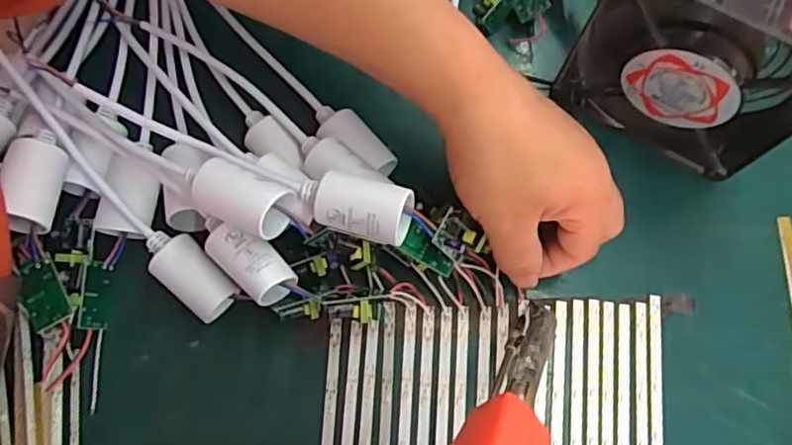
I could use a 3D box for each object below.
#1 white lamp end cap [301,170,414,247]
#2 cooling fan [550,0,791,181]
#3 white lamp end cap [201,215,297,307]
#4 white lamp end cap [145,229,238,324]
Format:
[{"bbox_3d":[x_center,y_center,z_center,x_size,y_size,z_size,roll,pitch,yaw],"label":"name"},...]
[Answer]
[{"bbox_3d":[-0.020,-0.007,0.292,0.053,0.023,0.026,15,72,2],"label":"white lamp end cap"},{"bbox_3d":[0.160,-0.087,0.324,0.122,0.103,0.040,30,73,7],"label":"cooling fan"},{"bbox_3d":[-0.074,0.018,0.306,0.023,0.019,0.050,-43,79,-14],"label":"white lamp end cap"},{"bbox_3d":[-0.109,0.029,0.330,0.054,0.030,0.025,41,75,10],"label":"white lamp end cap"}]

